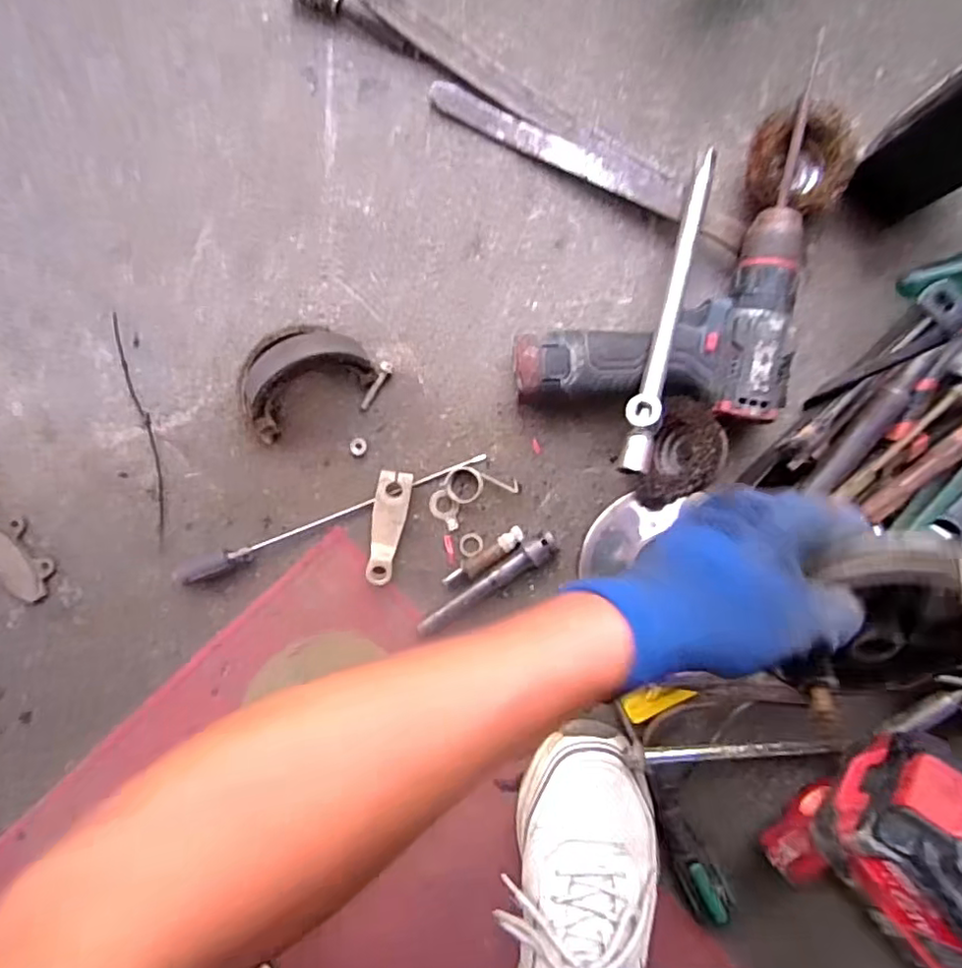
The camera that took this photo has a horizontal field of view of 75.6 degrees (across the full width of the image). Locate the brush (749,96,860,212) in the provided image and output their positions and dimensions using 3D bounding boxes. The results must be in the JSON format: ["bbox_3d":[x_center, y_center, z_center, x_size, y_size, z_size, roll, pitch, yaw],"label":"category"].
[{"bbox_3d":[0.236,-0.241,0.468,0.074,0.039,0.075,0,98,-2],"label":"brush"}]

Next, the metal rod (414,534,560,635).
[{"bbox_3d":[0.006,0.078,0.485,0.124,0.021,0.018,-36,98,2],"label":"metal rod"}]

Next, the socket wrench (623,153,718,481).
[{"bbox_3d":[0.134,-0.125,0.438,0.021,0.014,0.240,16,83,-5],"label":"socket wrench"}]

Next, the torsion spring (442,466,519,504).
[{"bbox_3d":[0.000,-0.001,0.483,0.058,0.012,0.029,-13,98,-1],"label":"torsion spring"}]

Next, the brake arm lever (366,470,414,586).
[{"bbox_3d":[-0.073,0.033,0.478,0.026,0.023,0.085,12,97,-4],"label":"brake arm lever"}]

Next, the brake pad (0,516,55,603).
[{"bbox_3d":[-0.363,0.058,0.486,0.038,0.009,0.072,-30,98,2],"label":"brake pad"}]

